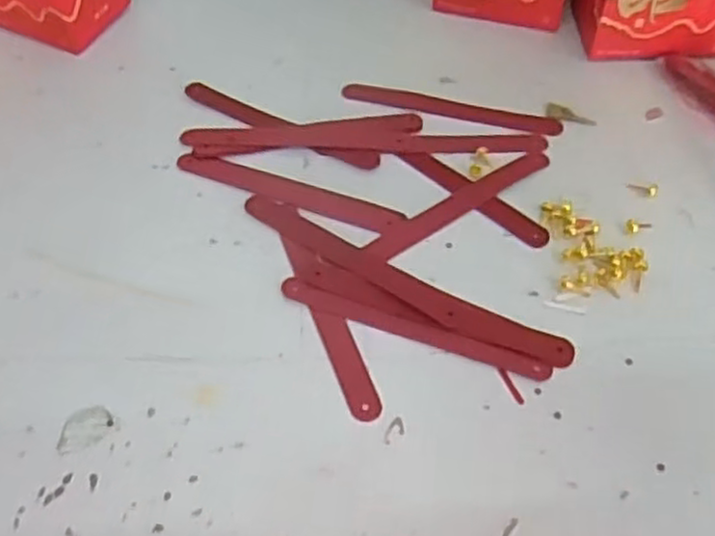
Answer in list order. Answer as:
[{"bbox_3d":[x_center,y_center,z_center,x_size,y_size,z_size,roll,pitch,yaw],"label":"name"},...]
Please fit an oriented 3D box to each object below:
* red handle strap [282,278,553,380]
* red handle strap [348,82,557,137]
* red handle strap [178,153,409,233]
[{"bbox_3d":[0.026,0.028,0.341,0.129,0.004,0.013,17,56,13],"label":"red handle strap"},{"bbox_3d":[0.056,-0.096,0.434,0.128,0.004,0.018,14,55,11],"label":"red handle strap"},{"bbox_3d":[-0.038,-0.042,0.394,0.129,0.004,0.018,18,56,14],"label":"red handle strap"}]

